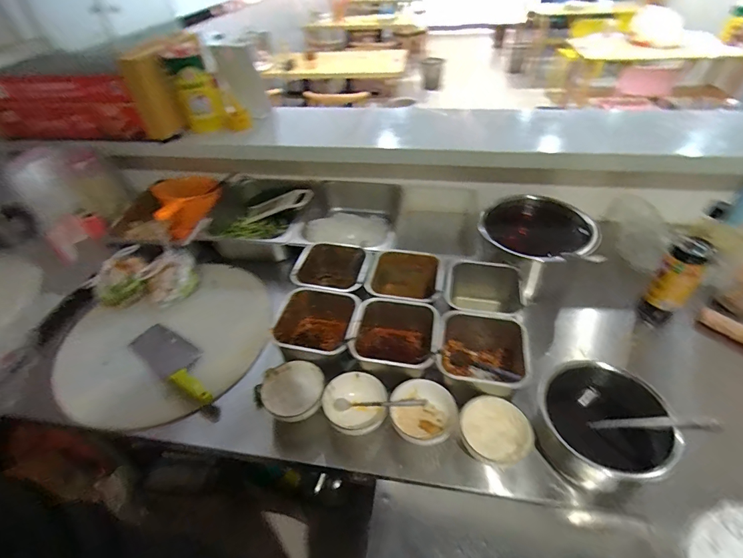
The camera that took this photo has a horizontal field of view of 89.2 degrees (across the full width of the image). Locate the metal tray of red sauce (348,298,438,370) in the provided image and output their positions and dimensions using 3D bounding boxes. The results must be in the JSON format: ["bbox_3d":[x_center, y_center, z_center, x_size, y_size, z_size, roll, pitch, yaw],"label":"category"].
[{"bbox_3d":[0.047,0.134,0.764,0.162,0.123,0.165,4,43,8],"label":"metal tray of red sauce"}]

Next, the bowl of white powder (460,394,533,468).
[{"bbox_3d":[0.206,0.259,0.637,0.122,0.060,0.106,-22,46,-18],"label":"bowl of white powder"}]

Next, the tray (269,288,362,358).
[{"bbox_3d":[-0.113,0.107,0.780,0.169,0.105,0.153,6,44,10],"label":"tray"}]

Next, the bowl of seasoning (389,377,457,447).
[{"bbox_3d":[0.091,0.238,0.671,0.113,0.047,0.113,-5,43,-1],"label":"bowl of seasoning"}]

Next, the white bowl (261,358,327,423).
[{"bbox_3d":[-0.147,0.217,0.713,0.112,0.052,0.111,-2,43,2],"label":"white bowl"}]

